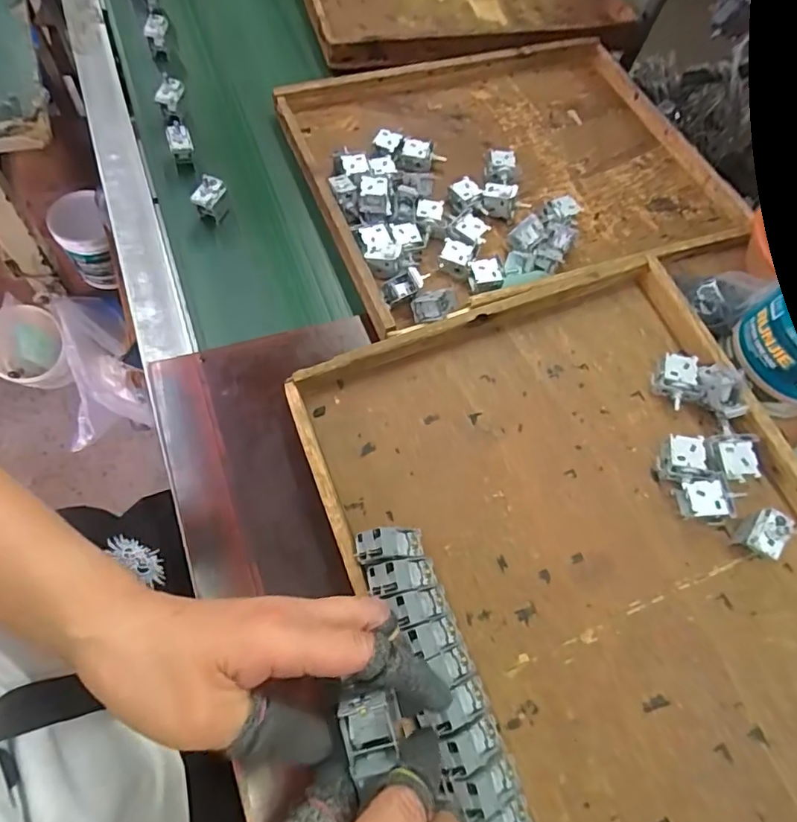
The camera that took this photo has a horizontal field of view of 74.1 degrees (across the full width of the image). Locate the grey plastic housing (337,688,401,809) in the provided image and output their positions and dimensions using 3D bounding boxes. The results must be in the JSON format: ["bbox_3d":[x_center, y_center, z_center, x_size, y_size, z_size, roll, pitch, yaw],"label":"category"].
[{"bbox_3d":[-0.012,0.150,0.244,0.026,0.015,0.033,-13,69,-7],"label":"grey plastic housing"}]

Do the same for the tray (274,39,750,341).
[{"bbox_3d":[0.141,-0.310,0.650,0.489,0.071,0.393,-18,68,-15],"label":"tray"}]

